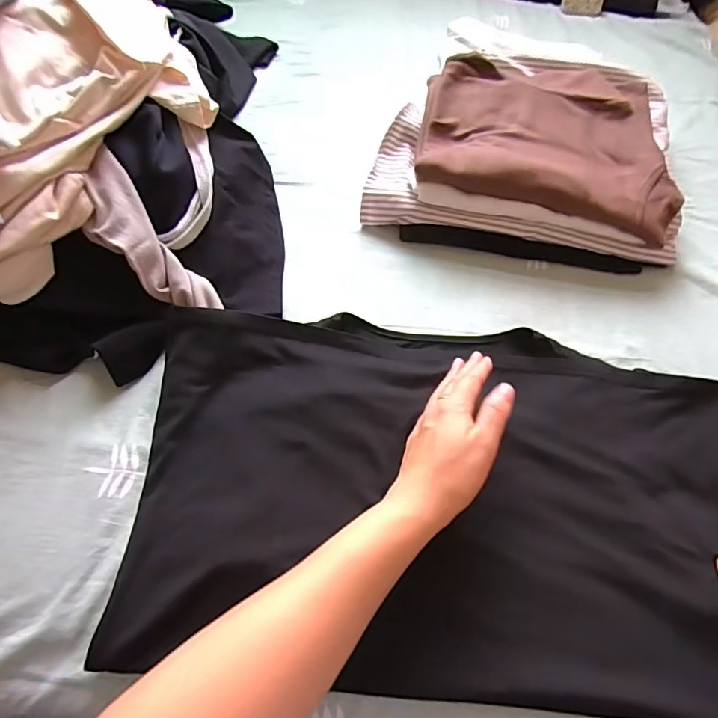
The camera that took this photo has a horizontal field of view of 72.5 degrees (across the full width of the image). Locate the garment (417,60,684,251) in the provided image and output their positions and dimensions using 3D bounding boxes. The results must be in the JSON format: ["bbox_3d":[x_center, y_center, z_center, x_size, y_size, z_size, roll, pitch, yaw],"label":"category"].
[{"bbox_3d":[0.225,-0.279,0.588,0.290,0.043,0.271,12,57,5],"label":"garment"}]

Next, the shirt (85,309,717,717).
[{"bbox_3d":[0.072,0.097,0.395,0.490,0.040,0.295,5,57,0],"label":"shirt"}]

